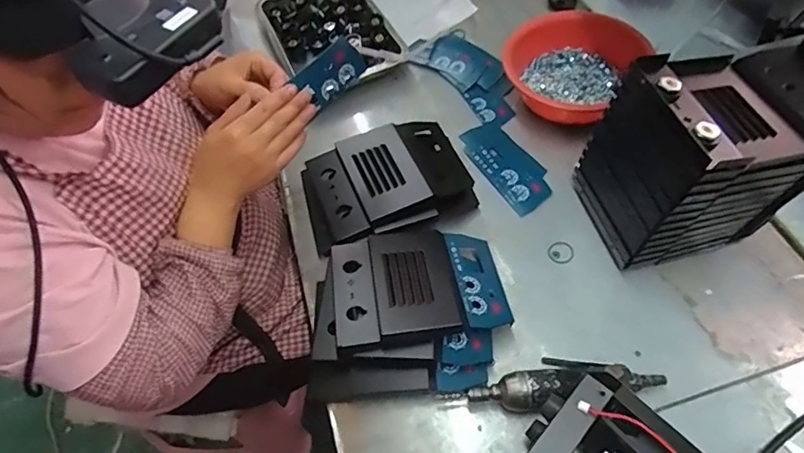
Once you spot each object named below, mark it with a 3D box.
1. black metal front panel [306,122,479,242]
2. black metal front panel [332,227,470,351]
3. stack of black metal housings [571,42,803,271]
[{"bbox_3d":[-0.015,-0.068,0.703,0.208,0.063,0.159,-22,57,-8],"label":"black metal front panel"},{"bbox_3d":[-0.010,0.065,0.594,0.144,0.027,0.154,-11,56,-1],"label":"black metal front panel"},{"bbox_3d":[0.366,-0.084,0.593,0.246,0.206,0.159,-16,56,-4],"label":"stack of black metal housings"}]

